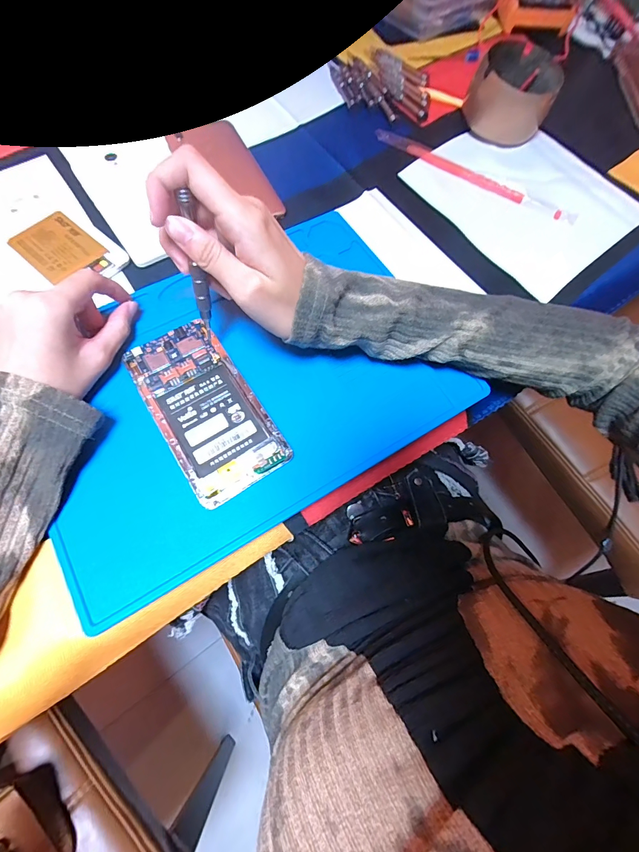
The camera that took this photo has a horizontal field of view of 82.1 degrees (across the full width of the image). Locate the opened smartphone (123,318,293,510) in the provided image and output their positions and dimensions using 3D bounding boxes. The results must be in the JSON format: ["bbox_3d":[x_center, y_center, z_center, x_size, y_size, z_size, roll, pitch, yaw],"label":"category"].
[{"bbox_3d":[-0.085,-0.015,0.271,0.070,0.007,0.139,-31,73,-13],"label":"opened smartphone"}]

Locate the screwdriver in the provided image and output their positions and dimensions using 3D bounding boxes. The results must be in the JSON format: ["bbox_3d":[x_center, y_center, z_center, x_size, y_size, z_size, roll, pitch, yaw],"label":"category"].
[{"bbox_3d":[-0.078,-0.097,0.238,0.008,0.096,0.006,8,49,1],"label":"screwdriver"}]

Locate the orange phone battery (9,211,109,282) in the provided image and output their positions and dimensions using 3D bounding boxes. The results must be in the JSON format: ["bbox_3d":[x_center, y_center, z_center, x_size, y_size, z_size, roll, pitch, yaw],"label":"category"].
[{"bbox_3d":[-0.234,-0.160,0.328,0.071,0.005,0.054,39,72,12],"label":"orange phone battery"}]

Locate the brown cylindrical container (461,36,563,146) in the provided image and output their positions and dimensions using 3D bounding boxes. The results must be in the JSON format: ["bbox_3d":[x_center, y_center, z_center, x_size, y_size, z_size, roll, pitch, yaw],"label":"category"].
[{"bbox_3d":[0.209,-0.360,0.395,0.087,0.051,0.093,1,69,-2],"label":"brown cylindrical container"}]

